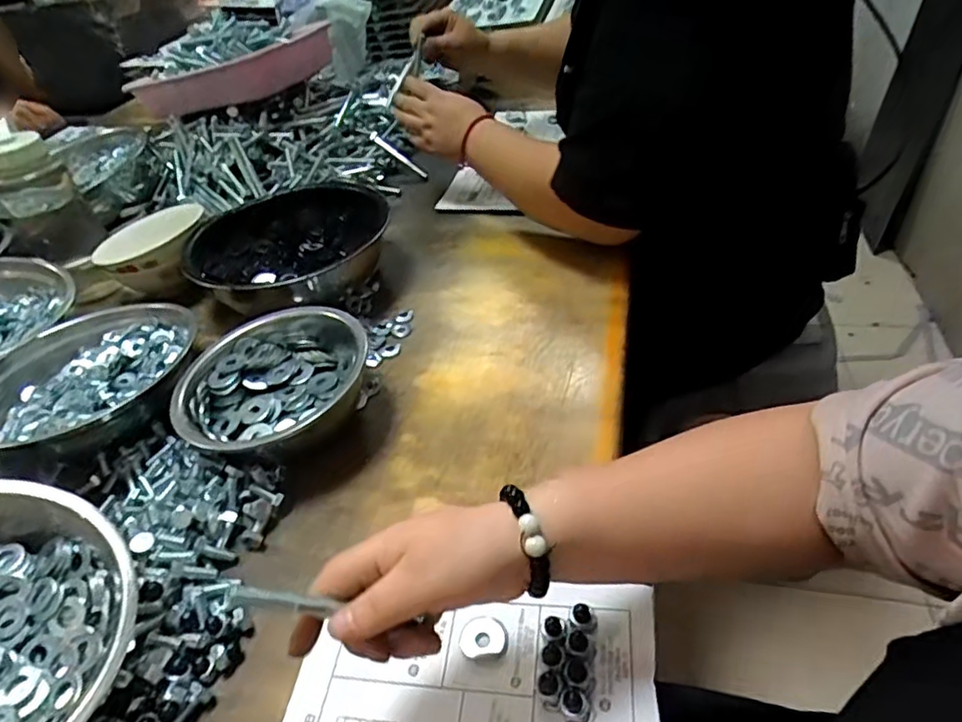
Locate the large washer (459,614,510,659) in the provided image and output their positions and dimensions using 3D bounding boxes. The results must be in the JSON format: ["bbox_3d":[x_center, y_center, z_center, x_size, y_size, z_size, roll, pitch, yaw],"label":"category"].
[{"bbox_3d":[0.002,0.179,0.395,0.031,0.005,0.026,-3,41,7],"label":"large washer"}]

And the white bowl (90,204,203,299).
[{"bbox_3d":[-0.403,-0.133,0.763,0.126,0.073,0.111,-7,41,2],"label":"white bowl"}]

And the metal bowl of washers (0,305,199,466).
[{"bbox_3d":[-0.391,0.020,0.595,0.192,0.058,0.196,-5,40,-3],"label":"metal bowl of washers"}]

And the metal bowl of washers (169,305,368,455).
[{"bbox_3d":[-0.190,0.023,0.560,0.156,0.059,0.172,24,51,32],"label":"metal bowl of washers"}]

